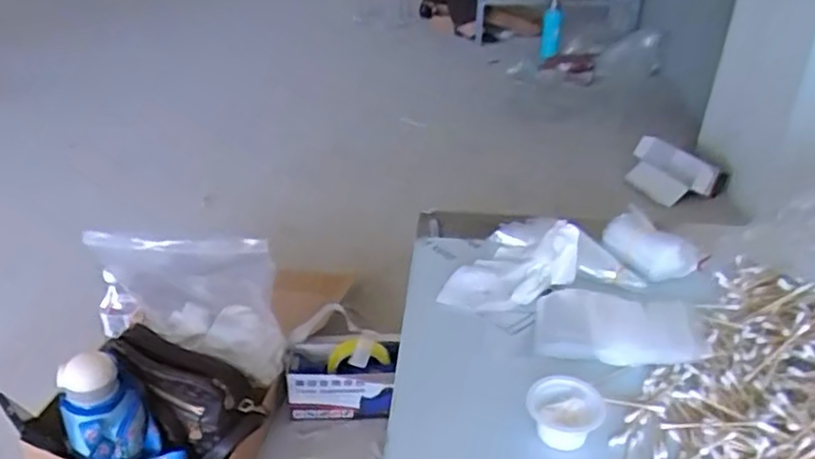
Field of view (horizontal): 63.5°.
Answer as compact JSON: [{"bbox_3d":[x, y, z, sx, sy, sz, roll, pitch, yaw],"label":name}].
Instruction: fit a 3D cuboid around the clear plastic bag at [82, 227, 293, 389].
[{"bbox_3d":[-0.353,0.094,1.030,0.327,0.226,0.121,9,31,15],"label":"clear plastic bag"}]

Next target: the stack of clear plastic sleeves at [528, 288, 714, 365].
[{"bbox_3d":[0.180,0.081,0.563,0.136,0.023,0.070,6,30,10],"label":"stack of clear plastic sleeves"}]

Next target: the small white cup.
[{"bbox_3d":[0.115,0.131,0.481,0.052,0.033,0.042,8,31,13],"label":"small white cup"}]

